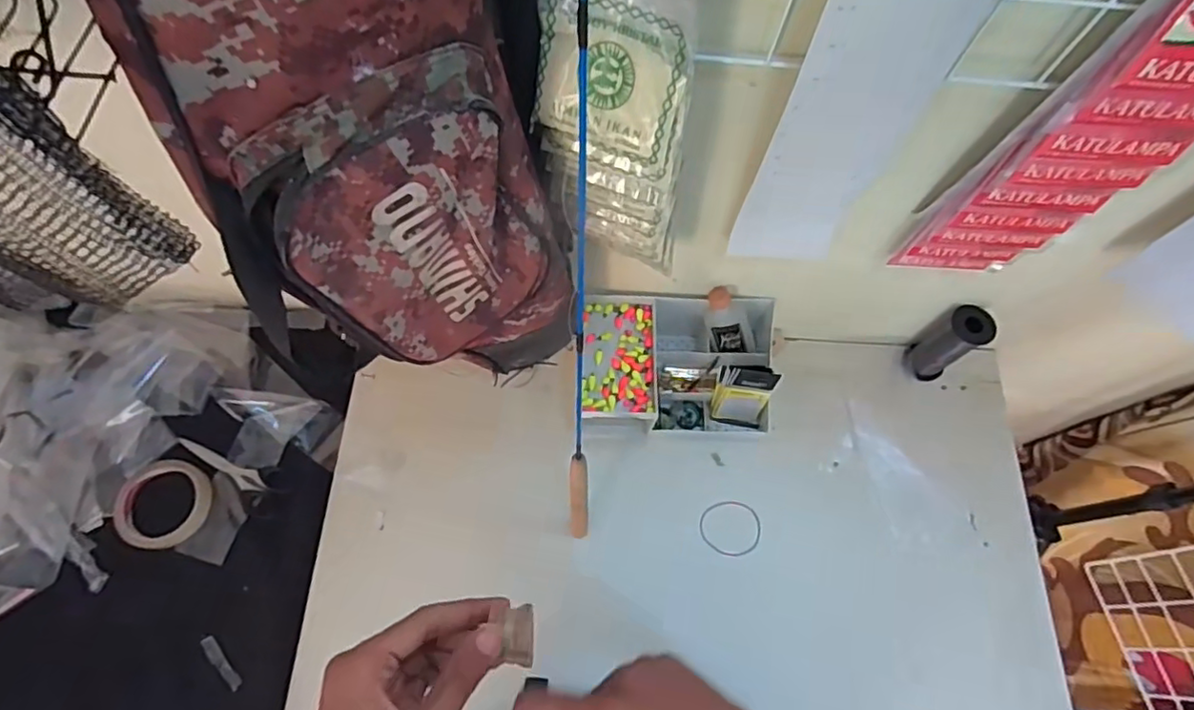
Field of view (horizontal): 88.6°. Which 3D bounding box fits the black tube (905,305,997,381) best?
[{"bbox_3d":[0.423,-0.013,0.737,0.048,0.120,0.049,1,68,-2],"label":"black tube"}]

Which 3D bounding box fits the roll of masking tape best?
[{"bbox_3d":[-0.477,0.164,0.676,0.097,0.011,0.094,1,68,-2],"label":"roll of masking tape"}]

